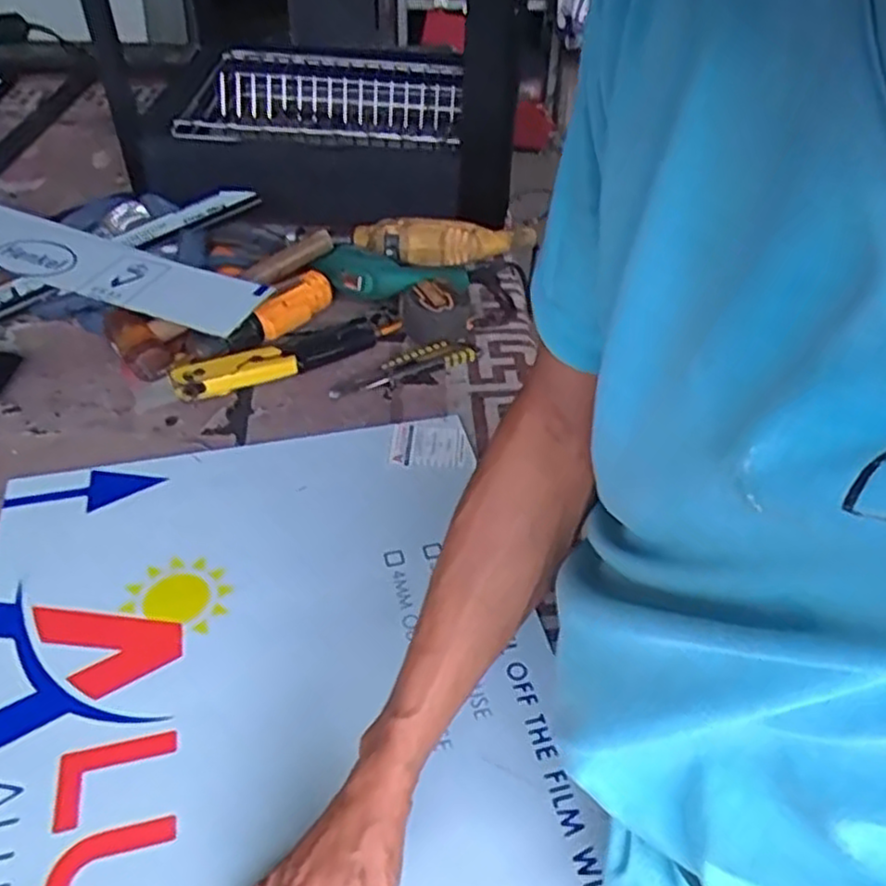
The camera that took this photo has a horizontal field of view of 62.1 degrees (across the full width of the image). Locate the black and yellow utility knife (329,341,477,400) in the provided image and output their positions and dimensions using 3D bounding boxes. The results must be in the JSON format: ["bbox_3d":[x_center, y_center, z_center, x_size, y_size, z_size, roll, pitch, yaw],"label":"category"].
[{"bbox_3d":[-0.046,-0.086,0.845,0.177,0.019,0.032,-18,48,-20],"label":"black and yellow utility knife"}]

